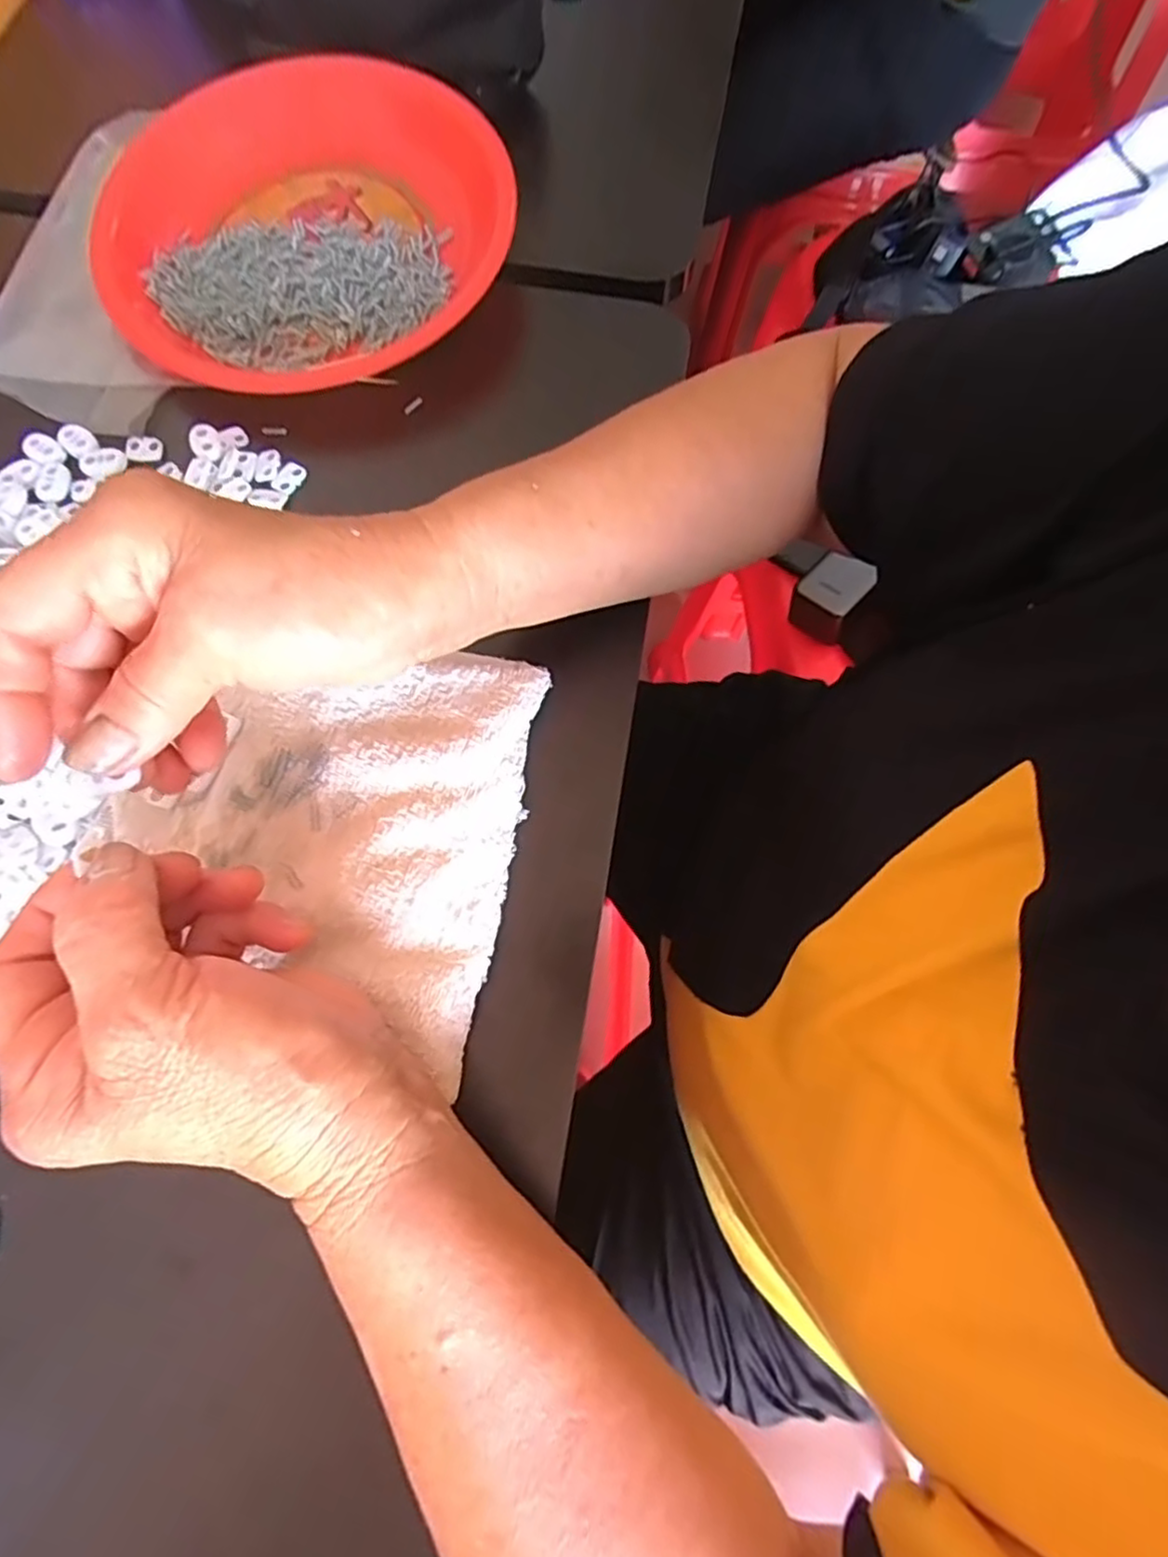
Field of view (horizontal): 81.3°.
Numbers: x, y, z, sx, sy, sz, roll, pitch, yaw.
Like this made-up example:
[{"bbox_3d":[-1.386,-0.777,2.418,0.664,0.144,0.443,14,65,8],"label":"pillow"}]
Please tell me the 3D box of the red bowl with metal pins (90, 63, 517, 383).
[{"bbox_3d":[-0.148,-0.298,0.365,0.219,0.044,0.156,-28,74,-9],"label":"red bowl with metal pins"}]

